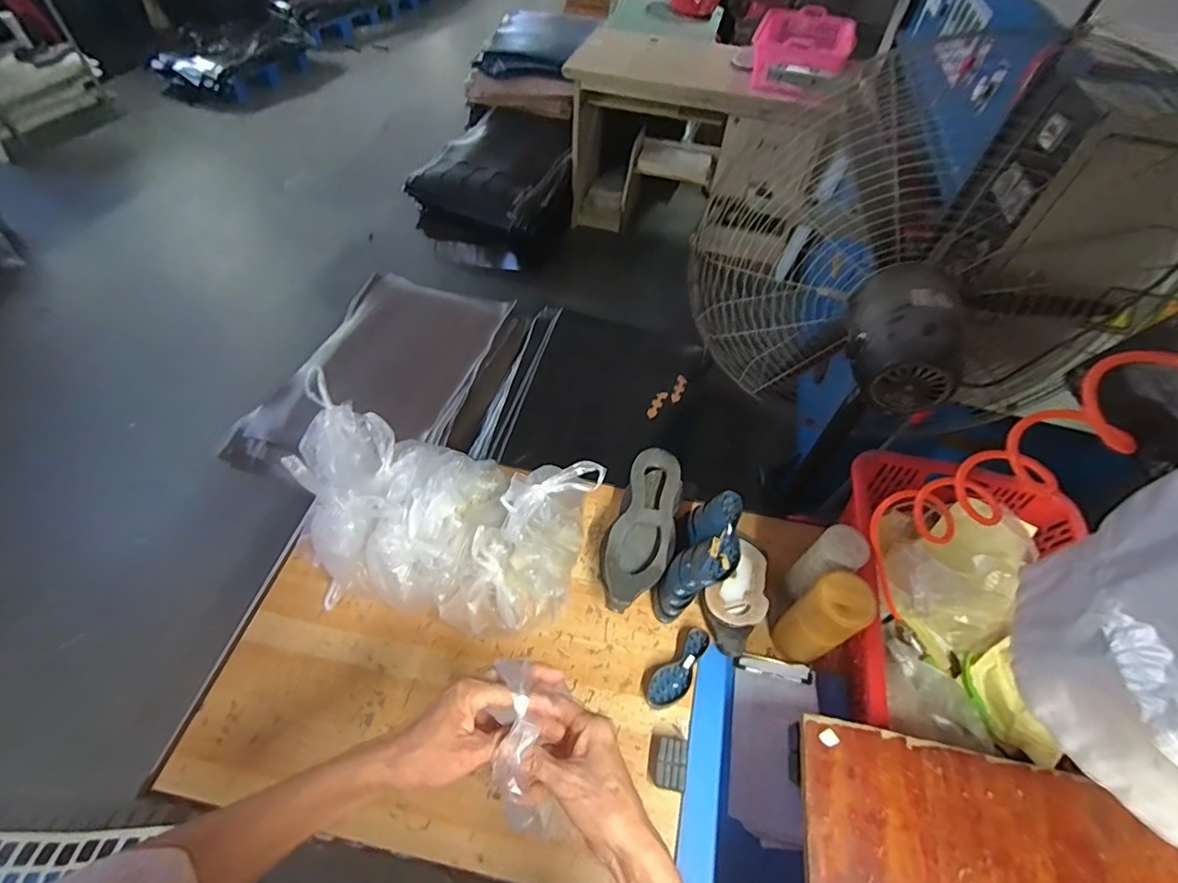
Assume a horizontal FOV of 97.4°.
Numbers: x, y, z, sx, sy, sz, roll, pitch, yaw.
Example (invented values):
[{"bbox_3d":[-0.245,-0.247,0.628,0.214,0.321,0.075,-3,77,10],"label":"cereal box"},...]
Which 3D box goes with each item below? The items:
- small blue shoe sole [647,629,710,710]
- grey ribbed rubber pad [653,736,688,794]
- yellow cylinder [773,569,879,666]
[{"bbox_3d":[0.140,0.354,0.802,0.049,0.034,0.135,35,59,20],"label":"small blue shoe sole"},{"bbox_3d":[0.114,0.454,0.728,0.046,0.037,0.064,9,53,3],"label":"grey ribbed rubber pad"},{"bbox_3d":[0.345,0.262,0.765,0.078,0.198,0.077,2,53,-3],"label":"yellow cylinder"}]

